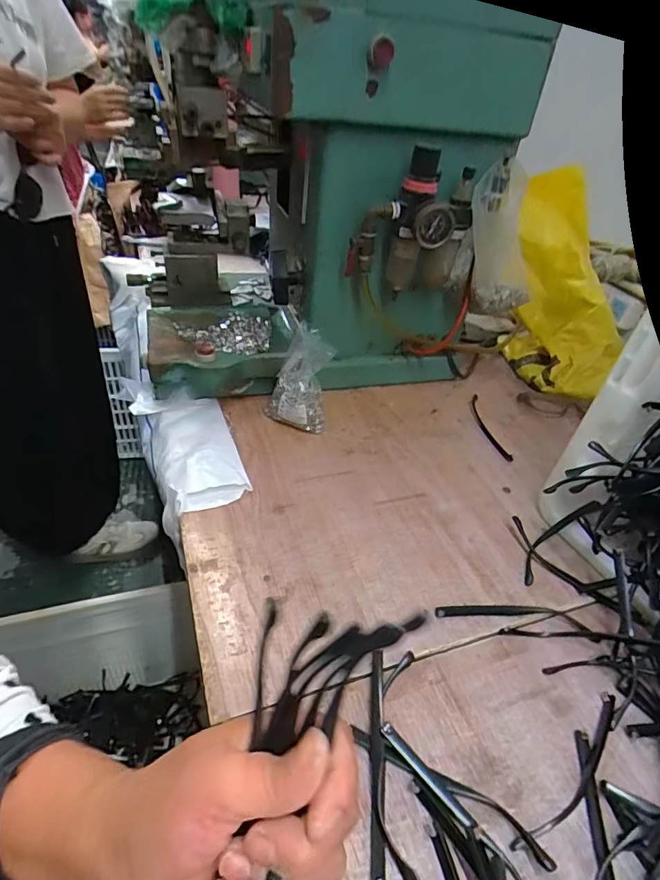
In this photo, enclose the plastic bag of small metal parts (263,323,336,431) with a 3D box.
[{"bbox_3d":[-0.034,-0.068,0.578,0.064,0.101,0.072,-18,45,-29],"label":"plastic bag of small metal parts"}]

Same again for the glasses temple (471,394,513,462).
[{"bbox_3d":[0.203,-0.020,0.633,0.019,0.007,0.140,2,38,-7],"label":"glasses temple"}]

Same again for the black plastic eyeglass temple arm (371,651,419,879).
[{"bbox_3d":[0.036,0.208,0.323,0.018,0.012,0.136,2,39,-7],"label":"black plastic eyeglass temple arm"}]

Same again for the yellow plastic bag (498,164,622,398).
[{"bbox_3d":[0.340,-0.221,0.736,0.118,0.317,0.123,3,-4,-6],"label":"yellow plastic bag"}]

